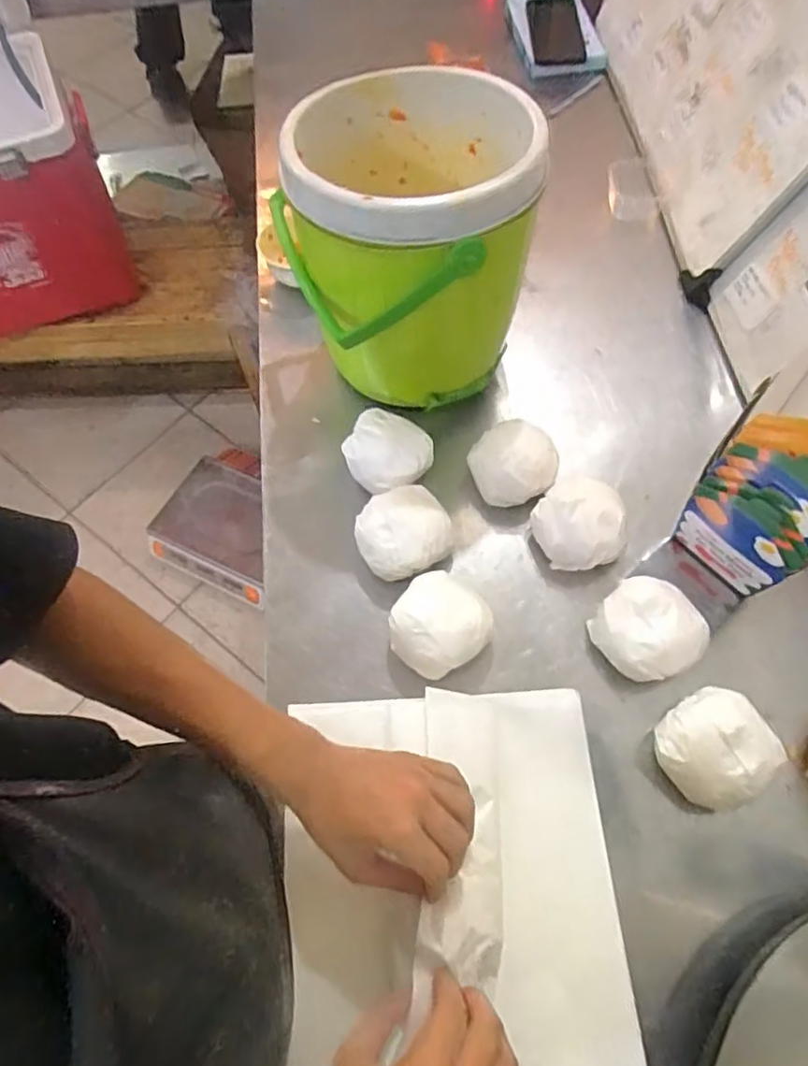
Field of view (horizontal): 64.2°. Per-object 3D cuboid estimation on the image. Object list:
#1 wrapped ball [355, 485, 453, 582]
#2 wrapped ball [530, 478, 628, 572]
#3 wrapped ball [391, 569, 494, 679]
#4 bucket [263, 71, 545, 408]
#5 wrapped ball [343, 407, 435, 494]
[{"bbox_3d":[-0.002,-0.001,0.597,0.081,0.056,0.077,-1,63,1],"label":"wrapped ball"},{"bbox_3d":[0.169,-0.011,0.606,0.086,0.080,0.090,-1,63,1],"label":"wrapped ball"},{"bbox_3d":[0.032,0.079,0.555,0.079,0.055,0.085,-1,63,1],"label":"wrapped ball"},{"bbox_3d":[0.012,-0.251,0.619,0.201,0.263,0.211,-1,63,1],"label":"bucket"},{"bbox_3d":[-0.019,-0.075,0.639,0.080,0.061,0.078,-1,63,1],"label":"wrapped ball"}]

